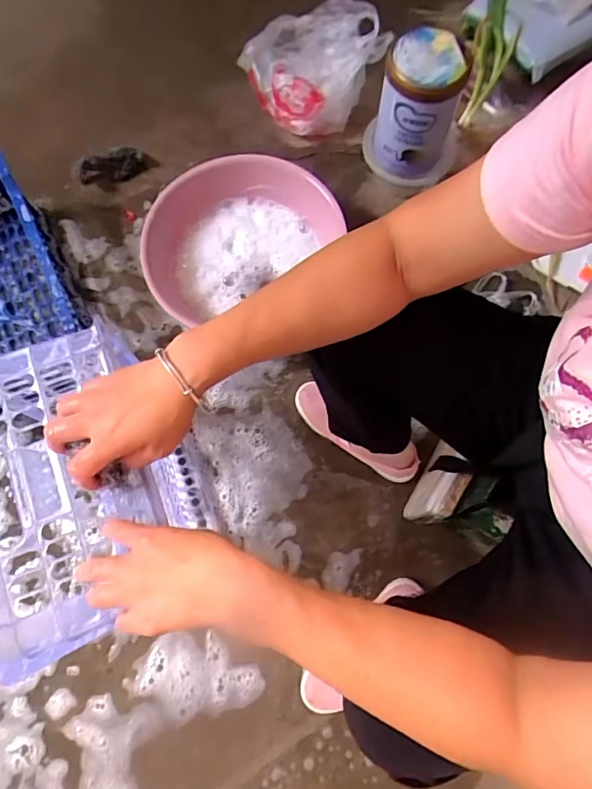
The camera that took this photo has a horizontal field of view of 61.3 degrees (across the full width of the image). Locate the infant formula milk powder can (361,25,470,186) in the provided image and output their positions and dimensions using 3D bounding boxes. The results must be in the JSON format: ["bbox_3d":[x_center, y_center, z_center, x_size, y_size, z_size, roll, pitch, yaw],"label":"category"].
[{"bbox_3d":[0.212,-0.486,0.875,0.167,0.235,0.131,16,75,6],"label":"infant formula milk powder can"}]

